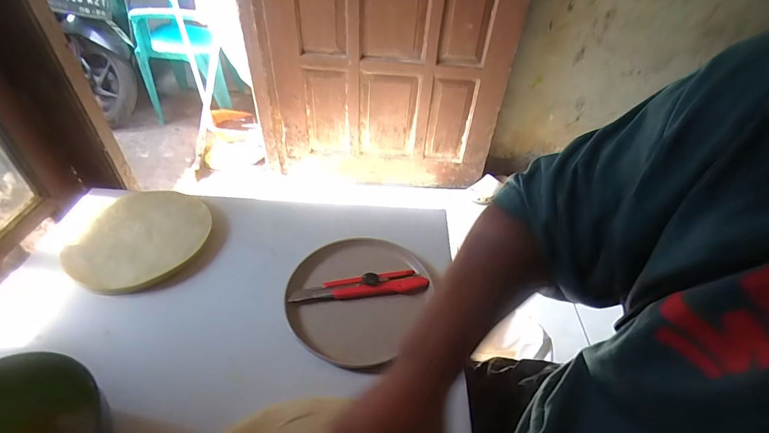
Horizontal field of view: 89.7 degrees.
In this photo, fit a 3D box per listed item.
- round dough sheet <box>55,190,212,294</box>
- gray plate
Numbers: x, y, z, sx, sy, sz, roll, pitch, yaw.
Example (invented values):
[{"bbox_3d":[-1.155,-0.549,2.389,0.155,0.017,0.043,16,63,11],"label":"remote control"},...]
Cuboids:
[{"bbox_3d":[-0.349,0.025,0.552,0.179,0.019,0.180,2,43,-2],"label":"round dough sheet"},{"bbox_3d":[-0.039,0.100,0.506,0.166,0.021,0.184,22,46,19],"label":"gray plate"}]

